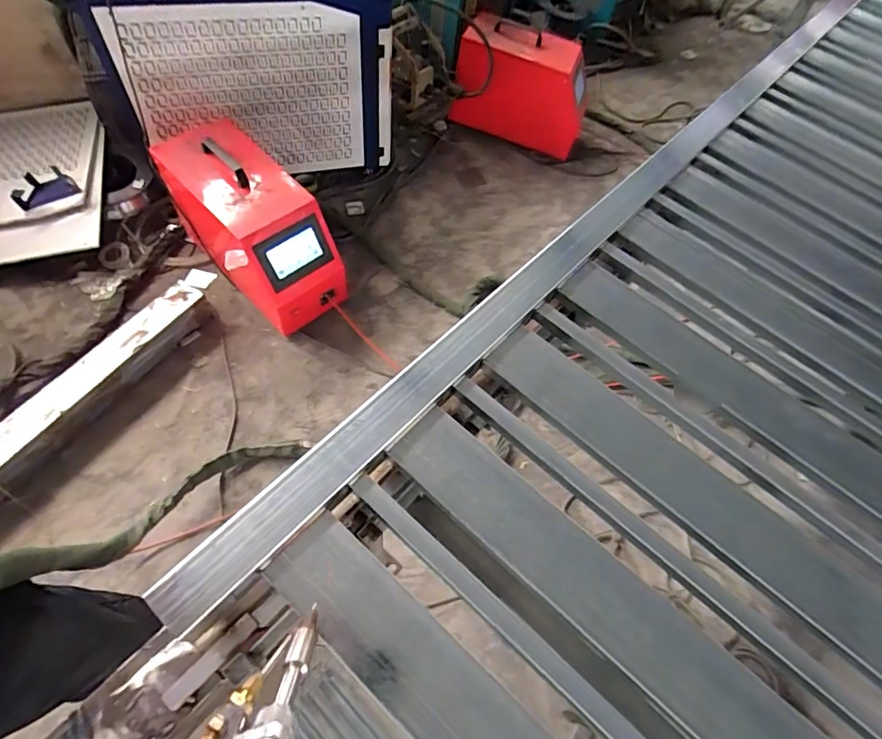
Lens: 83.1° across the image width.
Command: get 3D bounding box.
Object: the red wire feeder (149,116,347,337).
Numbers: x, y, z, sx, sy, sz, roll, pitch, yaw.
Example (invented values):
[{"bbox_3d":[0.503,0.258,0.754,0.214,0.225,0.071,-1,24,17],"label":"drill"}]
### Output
[{"bbox_3d":[-0.605,-0.460,1.595,0.264,0.407,0.629,-38,68,-26],"label":"red wire feeder"}]

